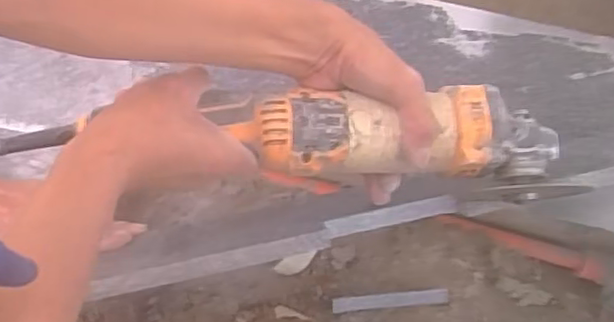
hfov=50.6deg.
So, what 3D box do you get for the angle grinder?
[{"bbox_3d":[0.066,-0.013,0.513,0.284,0.072,0.073,5,63,-9],"label":"angle grinder"}]

